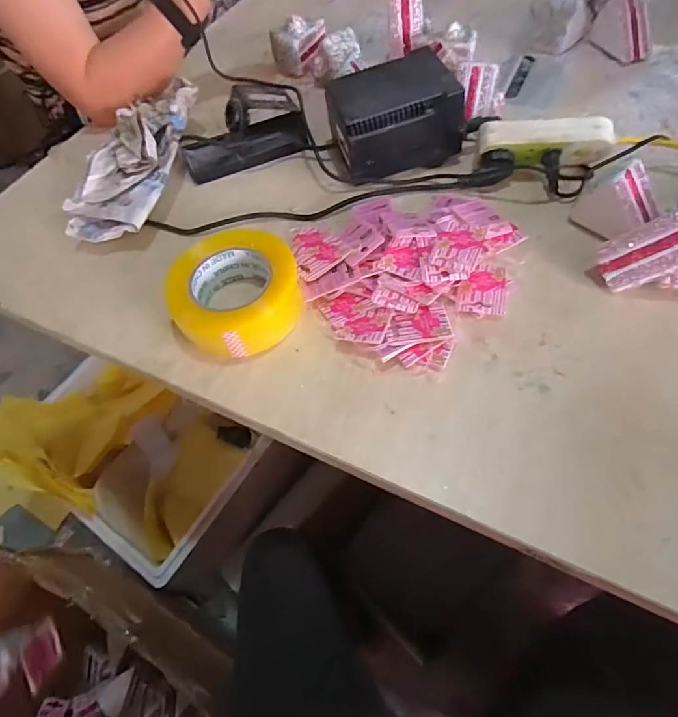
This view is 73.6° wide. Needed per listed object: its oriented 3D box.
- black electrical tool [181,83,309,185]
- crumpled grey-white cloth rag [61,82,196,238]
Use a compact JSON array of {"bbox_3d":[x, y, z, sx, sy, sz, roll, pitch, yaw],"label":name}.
[{"bbox_3d":[-0.130,-0.299,0.597,0.162,0.069,0.076,-22,60,-6],"label":"black electrical tool"},{"bbox_3d":[-0.266,-0.263,0.592,0.124,0.057,0.276,1,60,7],"label":"crumpled grey-white cloth rag"}]

